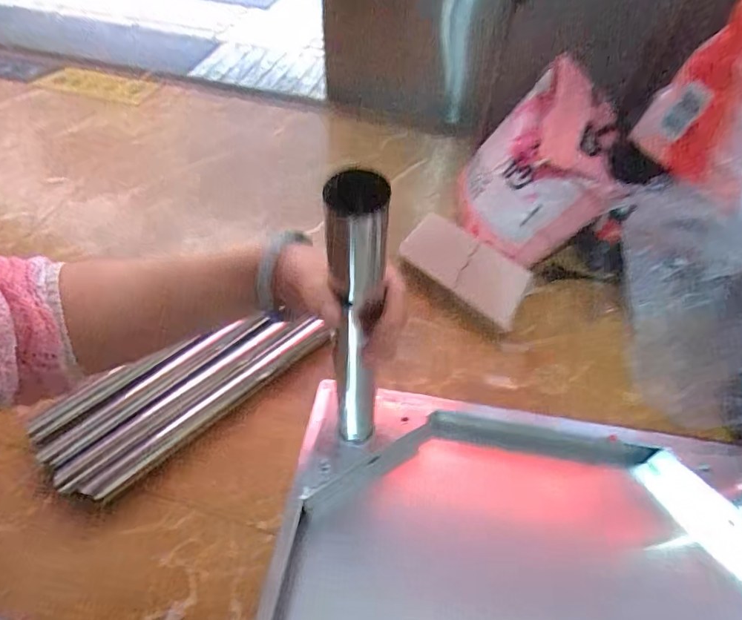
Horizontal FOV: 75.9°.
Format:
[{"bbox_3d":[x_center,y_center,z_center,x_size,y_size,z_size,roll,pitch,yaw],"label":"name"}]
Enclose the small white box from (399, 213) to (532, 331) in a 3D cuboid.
[{"bbox_3d":[0.126,-0.058,0.621,0.167,0.030,0.080,37,59,10],"label":"small white box"}]

